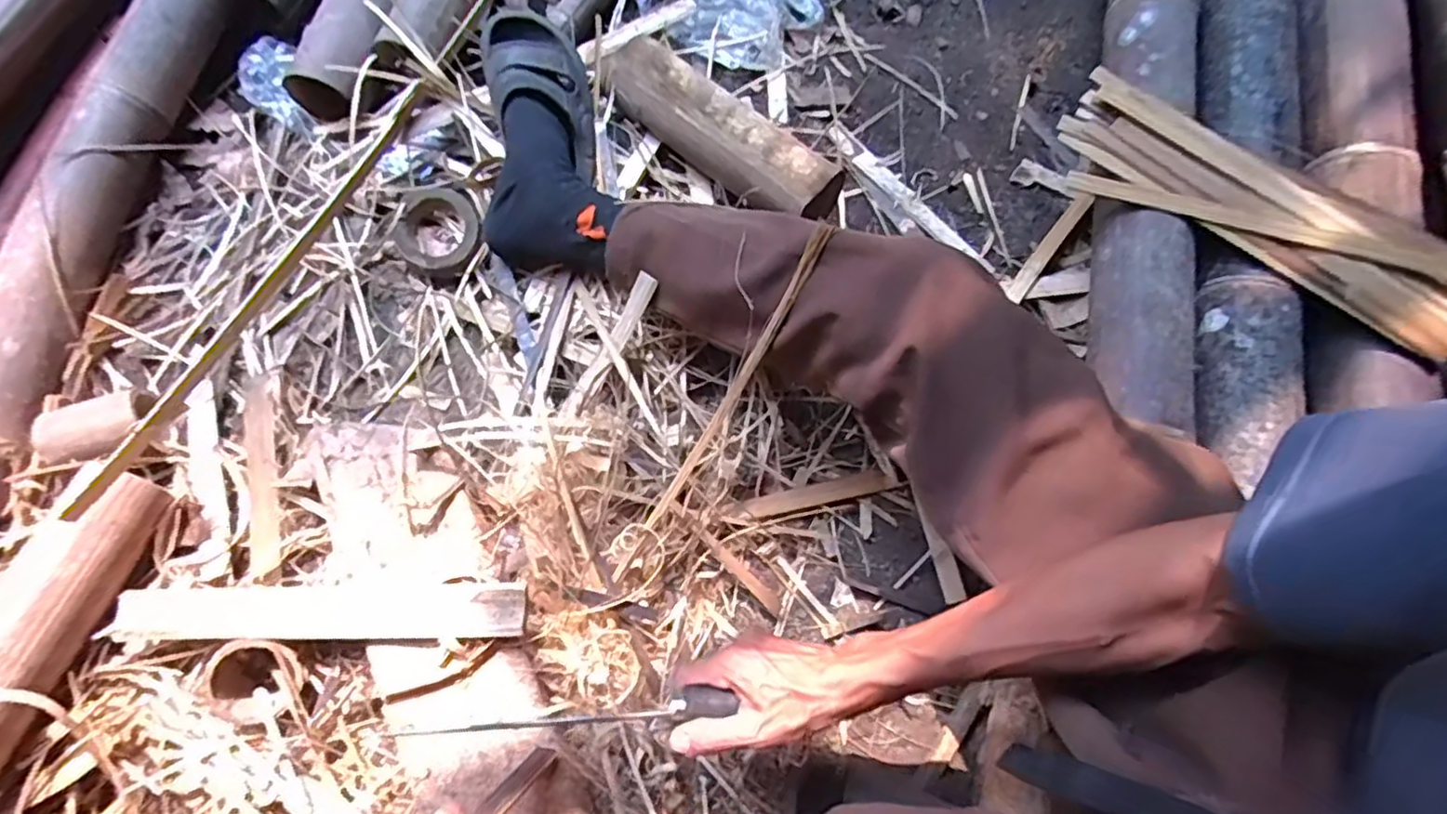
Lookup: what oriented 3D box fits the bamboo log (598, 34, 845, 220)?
[{"bbox_3d":[-0.007,-0.297,0.745,0.300,0.077,0.083,41,76,11],"label":"bamboo log"}]

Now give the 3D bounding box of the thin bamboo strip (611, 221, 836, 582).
[{"bbox_3d":[-0.003,0.004,0.573,0.013,0.036,0.345,33,103,9],"label":"thin bamboo strip"}]

